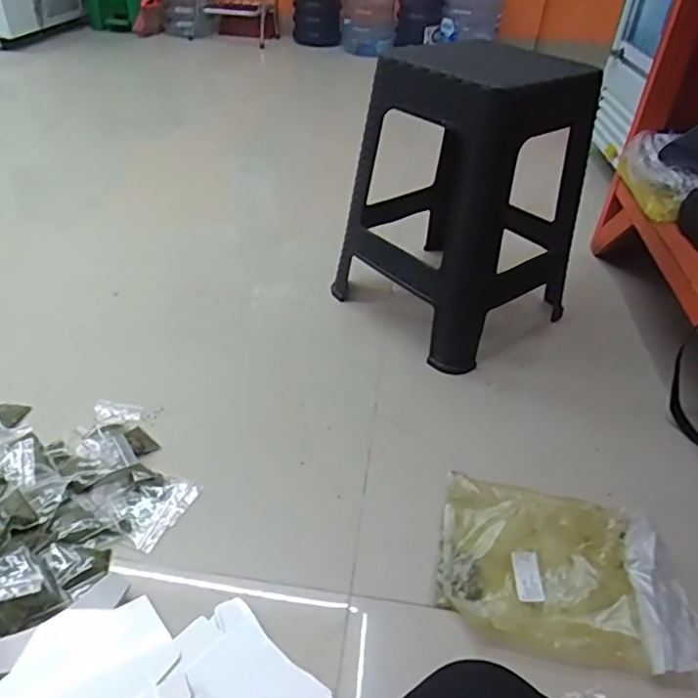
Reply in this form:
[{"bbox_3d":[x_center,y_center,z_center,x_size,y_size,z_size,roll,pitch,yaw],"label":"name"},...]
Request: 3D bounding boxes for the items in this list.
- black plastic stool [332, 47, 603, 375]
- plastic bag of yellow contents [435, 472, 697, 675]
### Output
[{"bbox_3d":[0.221,-0.277,1.077,0.373,0.448,0.344,-26,47,-33],"label":"black plastic stool"},{"bbox_3d":[0.260,0.272,0.708,0.298,0.046,0.212,8,44,11],"label":"plastic bag of yellow contents"}]

